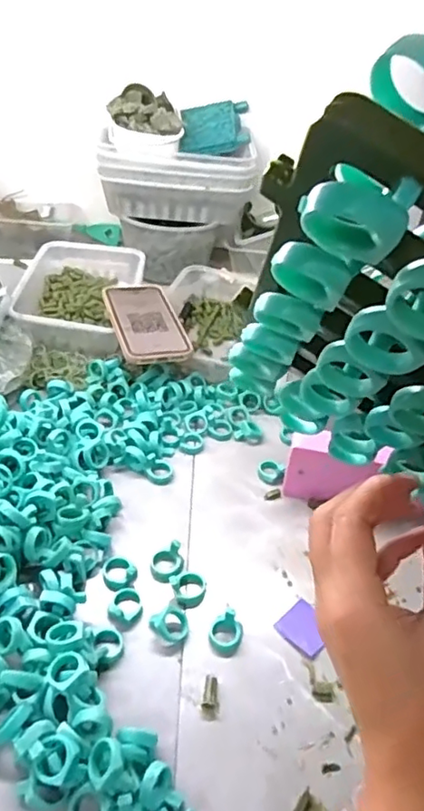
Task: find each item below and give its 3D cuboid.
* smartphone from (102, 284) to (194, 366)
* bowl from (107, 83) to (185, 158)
[{"bbox_3d":[-0.079,-0.100,0.709,0.079,0.014,0.148,-10,43,-17],"label":"smartphone"},{"bbox_3d":[-0.089,-0.389,0.811,0.100,0.064,0.106,1,41,-6],"label":"bowl"}]

